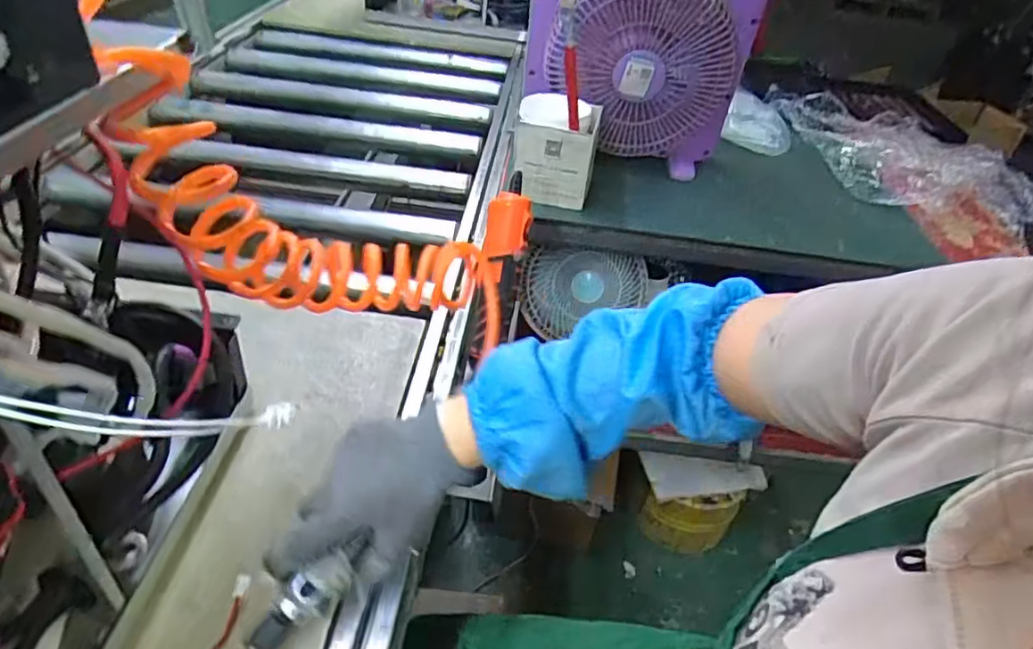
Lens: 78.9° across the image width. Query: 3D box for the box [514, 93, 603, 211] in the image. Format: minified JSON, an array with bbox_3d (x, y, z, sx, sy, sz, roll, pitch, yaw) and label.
[{"bbox_3d":[0.055,-0.245,0.878,0.111,0.119,0.096,9,39,3],"label":"box"}]

